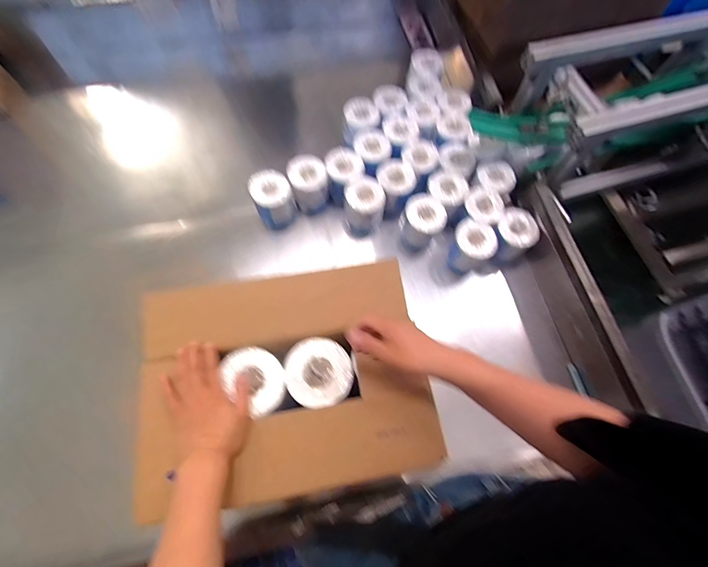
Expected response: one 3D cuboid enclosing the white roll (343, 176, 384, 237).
[{"bbox_3d":[0.025,-0.196,0.949,0.100,0.120,0.107,9,68,1],"label":"white roll"}]

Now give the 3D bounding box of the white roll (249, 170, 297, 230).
[{"bbox_3d":[-0.207,-0.214,0.940,0.102,0.117,0.100,-19,71,-10],"label":"white roll"}]

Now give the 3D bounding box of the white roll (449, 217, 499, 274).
[{"bbox_3d":[0.296,-0.093,0.914,0.099,0.104,0.104,1,68,-2],"label":"white roll"}]

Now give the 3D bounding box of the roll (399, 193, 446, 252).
[{"bbox_3d":[0.173,-0.155,0.941,0.105,0.121,0.099,1,68,-2],"label":"roll"}]

